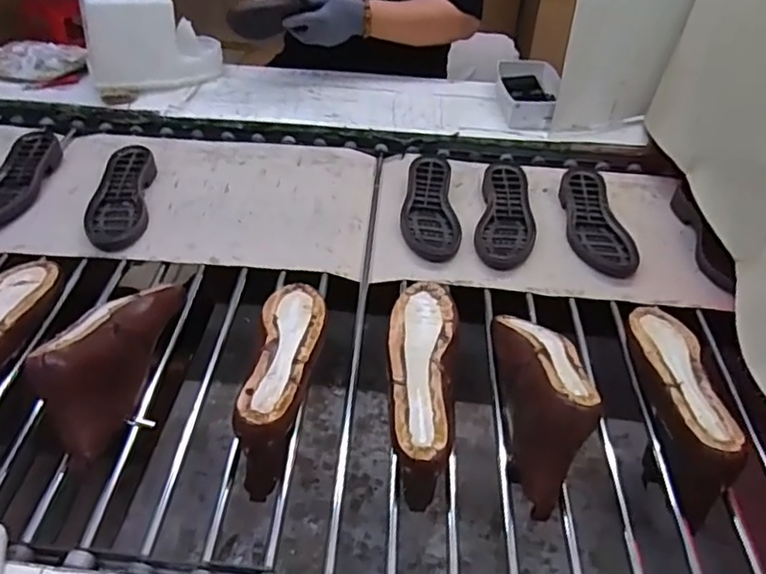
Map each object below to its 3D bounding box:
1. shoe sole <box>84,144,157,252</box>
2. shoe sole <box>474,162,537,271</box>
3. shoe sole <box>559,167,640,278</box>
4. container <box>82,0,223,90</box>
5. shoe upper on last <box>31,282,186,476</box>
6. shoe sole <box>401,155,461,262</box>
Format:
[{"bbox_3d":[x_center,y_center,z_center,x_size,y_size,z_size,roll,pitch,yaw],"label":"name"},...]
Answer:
[{"bbox_3d":[-0.416,-0.150,0.985,0.088,0.034,0.244,-4,43,-7],"label":"shoe sole"},{"bbox_3d":[0.198,-0.120,0.987,0.089,0.034,0.255,9,43,7],"label":"shoe sole"},{"bbox_3d":[0.333,-0.108,0.980,0.087,0.040,0.246,3,42,0],"label":"shoe sole"},{"bbox_3d":[-0.443,-0.484,1.202,0.250,0.179,0.112,-12,45,-16],"label":"container"},{"bbox_3d":[-0.315,0.072,0.712,0.080,0.104,0.248,6,42,4],"label":"shoe upper on last"},{"bbox_3d":[0.078,-0.132,0.997,0.090,0.040,0.250,5,42,3],"label":"shoe sole"}]

